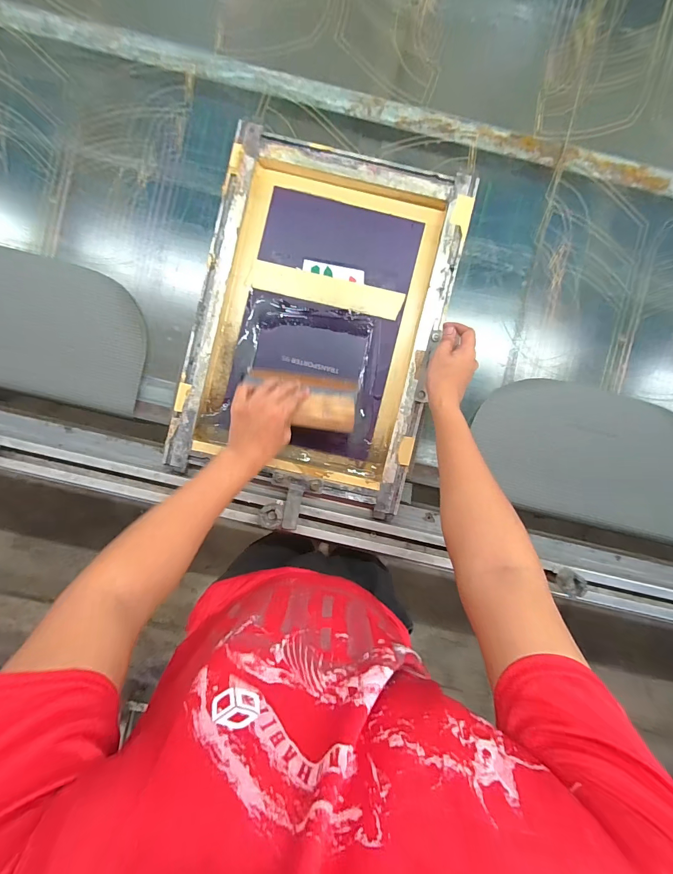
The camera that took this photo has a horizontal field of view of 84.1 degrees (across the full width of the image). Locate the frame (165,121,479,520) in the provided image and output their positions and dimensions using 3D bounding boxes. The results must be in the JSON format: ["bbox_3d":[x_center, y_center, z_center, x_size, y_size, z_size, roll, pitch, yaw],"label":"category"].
[{"bbox_3d":[-0.030,-0.182,0.621,0.394,0.041,0.531,13,93,-1],"label":"frame"}]

